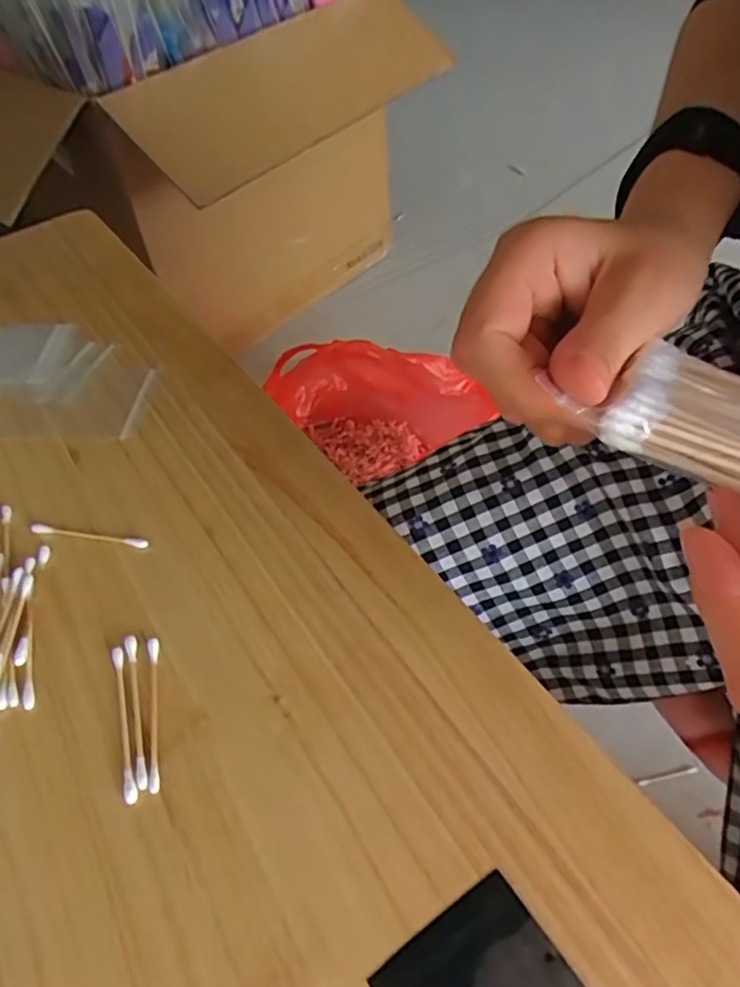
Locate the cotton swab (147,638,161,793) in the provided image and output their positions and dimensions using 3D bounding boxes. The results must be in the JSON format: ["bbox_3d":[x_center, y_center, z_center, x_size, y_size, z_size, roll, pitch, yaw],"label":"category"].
[{"bbox_3d":[-0.098,0.098,0.290,0.005,0.004,0.072,-11,49,-6],"label":"cotton swab"}]

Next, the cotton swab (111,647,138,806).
[{"bbox_3d":[-0.110,0.101,0.287,0.006,0.004,0.073,-16,50,-10],"label":"cotton swab"}]

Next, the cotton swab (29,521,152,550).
[{"bbox_3d":[-0.159,0.024,0.360,0.072,0.004,0.008,8,50,11],"label":"cotton swab"}]

